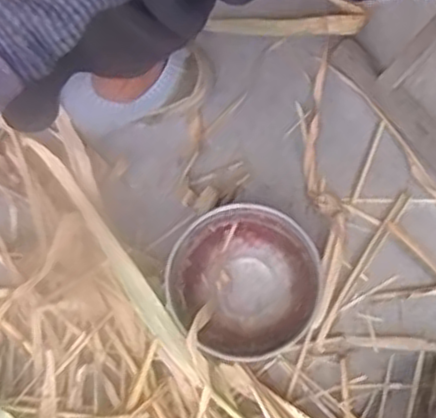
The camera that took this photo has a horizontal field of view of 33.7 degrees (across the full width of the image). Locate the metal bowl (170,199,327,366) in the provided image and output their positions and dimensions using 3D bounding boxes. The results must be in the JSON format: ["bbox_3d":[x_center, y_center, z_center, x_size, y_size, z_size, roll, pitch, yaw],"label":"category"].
[{"bbox_3d":[0.028,0.079,0.781,0.155,0.067,0.162,0,77,-1],"label":"metal bowl"}]

